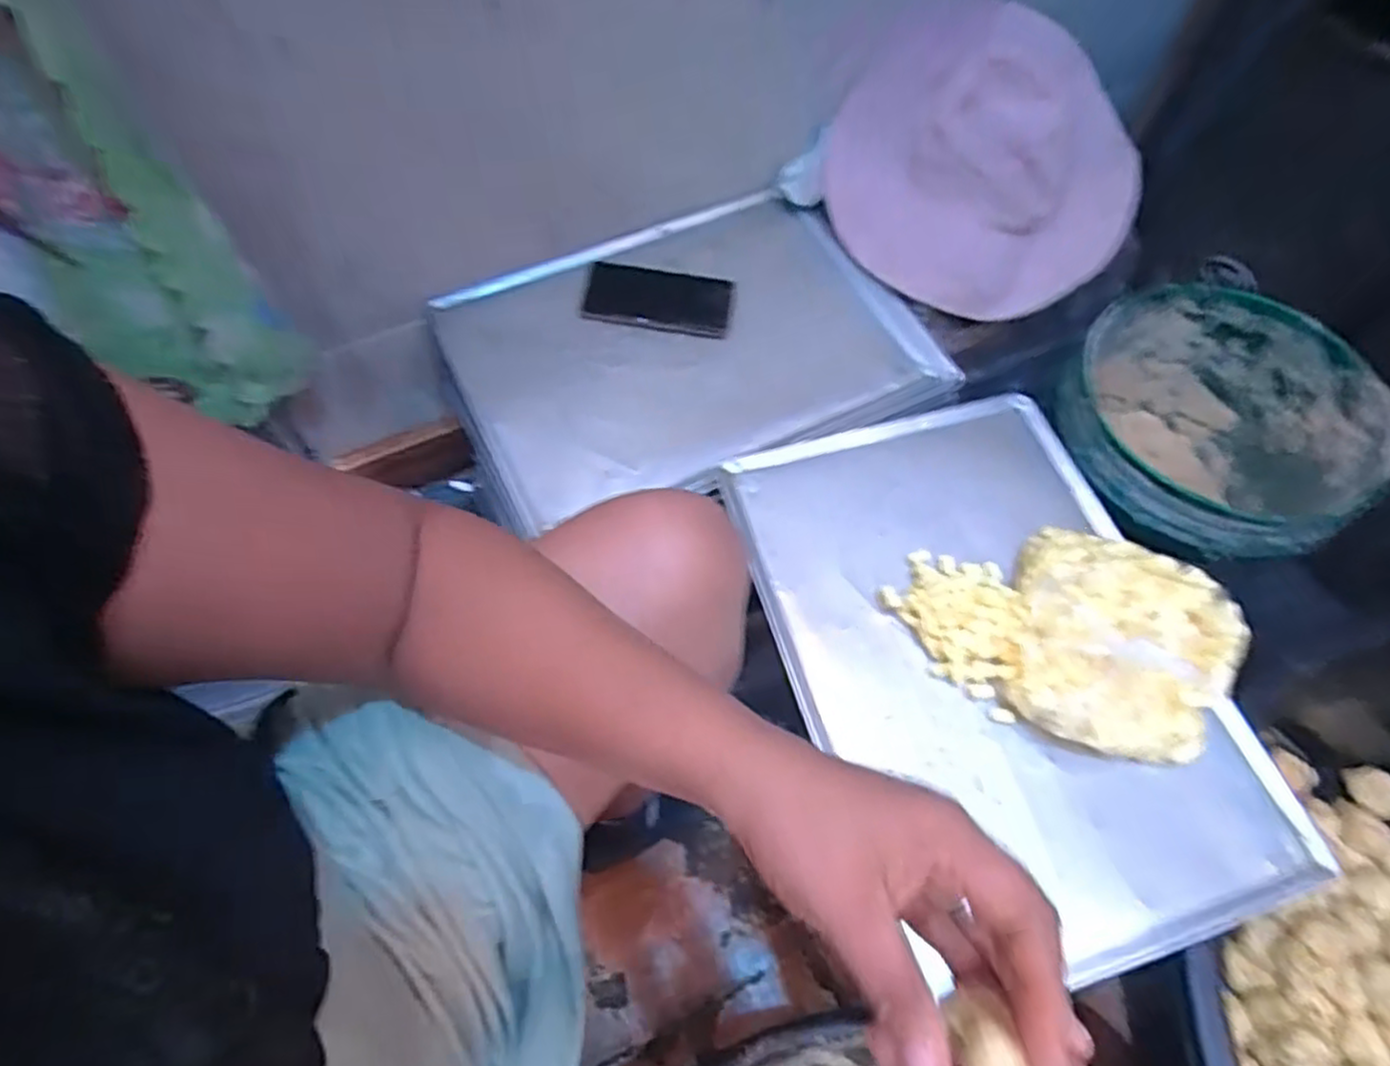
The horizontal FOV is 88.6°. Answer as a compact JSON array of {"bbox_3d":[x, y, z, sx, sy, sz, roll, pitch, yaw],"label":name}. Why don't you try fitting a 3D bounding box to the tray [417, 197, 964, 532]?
[{"bbox_3d":[-0.010,-0.202,0.756,0.471,0.032,0.327,-24,69,-8],"label":"tray"}]

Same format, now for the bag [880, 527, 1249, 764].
[{"bbox_3d":[0.285,0.072,0.552,0.247,0.084,0.149,36,63,18],"label":"bag"}]

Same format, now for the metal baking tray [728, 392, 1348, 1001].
[{"bbox_3d":[0.239,0.092,0.580,0.320,0.043,0.447,-12,60,-11],"label":"metal baking tray"}]

